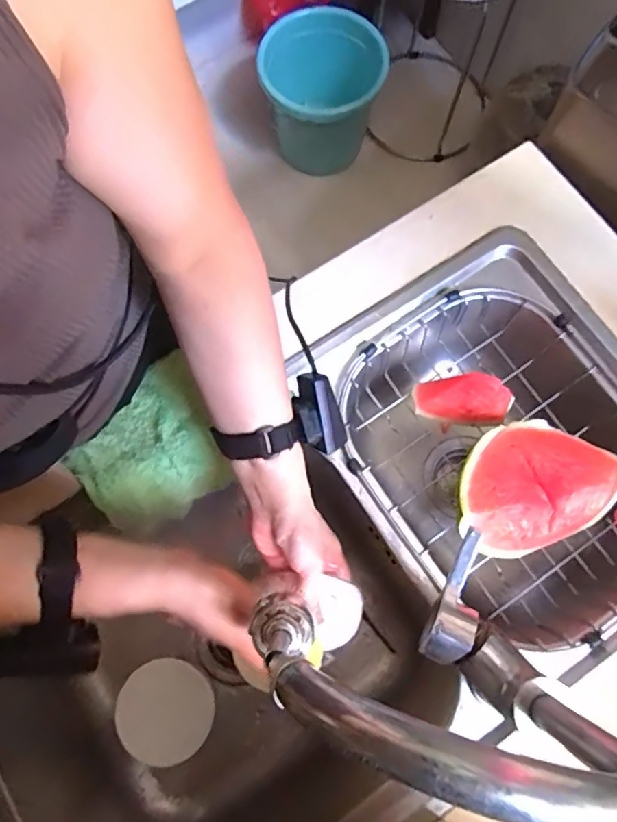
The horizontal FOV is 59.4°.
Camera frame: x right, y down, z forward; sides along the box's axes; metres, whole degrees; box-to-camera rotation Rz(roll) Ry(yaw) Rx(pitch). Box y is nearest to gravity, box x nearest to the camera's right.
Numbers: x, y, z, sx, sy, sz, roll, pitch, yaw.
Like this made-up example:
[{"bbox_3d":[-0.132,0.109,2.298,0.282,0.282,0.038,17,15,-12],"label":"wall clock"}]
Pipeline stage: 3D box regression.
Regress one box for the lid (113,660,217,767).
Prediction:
[{"bbox_3d":[-0.164,0.344,0.620,0.107,0.014,0.103,34,79,8],"label":"lid"}]

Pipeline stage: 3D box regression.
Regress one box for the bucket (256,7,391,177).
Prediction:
[{"bbox_3d":[0.028,-0.831,1.466,0.307,0.296,0.294,0,76,0],"label":"bucket"}]

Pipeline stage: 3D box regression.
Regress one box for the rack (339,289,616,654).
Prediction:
[{"bbox_3d":[0.216,0.052,0.585,0.290,0.094,0.386,-35,79,-8],"label":"rack"}]

